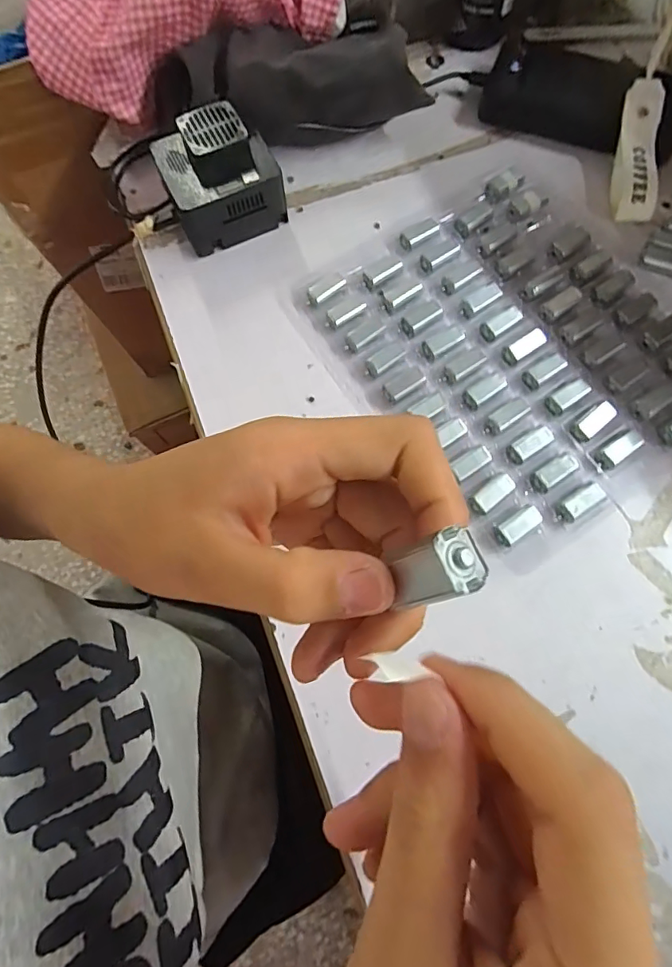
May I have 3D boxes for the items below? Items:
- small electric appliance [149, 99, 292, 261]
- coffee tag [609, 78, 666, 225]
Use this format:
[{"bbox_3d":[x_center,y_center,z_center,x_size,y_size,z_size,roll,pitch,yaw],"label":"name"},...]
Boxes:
[{"bbox_3d":[-0.085,-0.224,0.367,0.077,0.061,0.069,-23,74,-4],"label":"small electric appliance"},{"bbox_3d":[0.230,-0.251,0.377,0.029,0.018,0.103,6,89,4],"label":"coffee tag"}]

